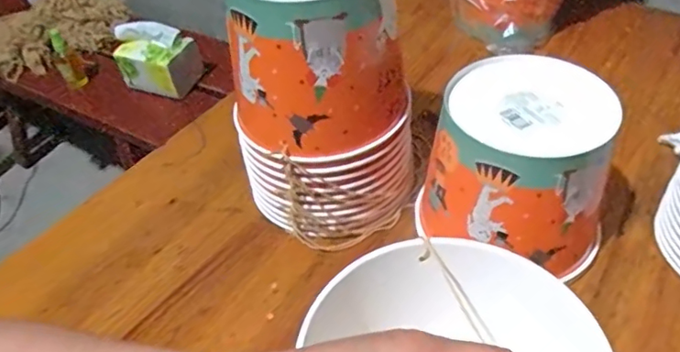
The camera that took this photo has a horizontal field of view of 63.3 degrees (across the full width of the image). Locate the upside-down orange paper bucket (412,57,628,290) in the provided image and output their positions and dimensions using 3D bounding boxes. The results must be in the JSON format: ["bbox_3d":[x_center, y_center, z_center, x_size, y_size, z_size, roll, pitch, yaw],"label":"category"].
[{"bbox_3d":[0.152,-0.005,0.468,0.138,0.127,0.142,17,48,22],"label":"upside-down orange paper bucket"}]

